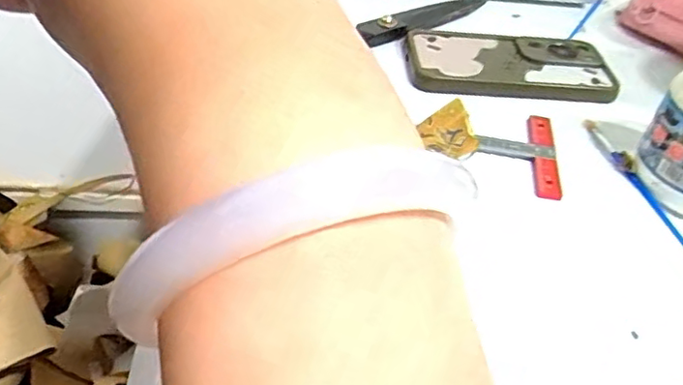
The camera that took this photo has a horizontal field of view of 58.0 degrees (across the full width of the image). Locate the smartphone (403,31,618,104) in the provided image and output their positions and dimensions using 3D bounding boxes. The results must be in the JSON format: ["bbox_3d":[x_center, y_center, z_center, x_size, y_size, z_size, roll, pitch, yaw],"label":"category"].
[{"bbox_3d":[0.133,-0.103,0.498,0.158,0.020,0.077,4,42,-4],"label":"smartphone"}]

